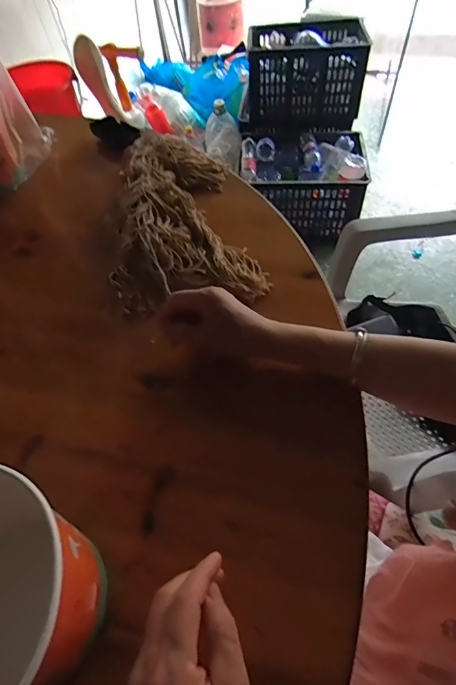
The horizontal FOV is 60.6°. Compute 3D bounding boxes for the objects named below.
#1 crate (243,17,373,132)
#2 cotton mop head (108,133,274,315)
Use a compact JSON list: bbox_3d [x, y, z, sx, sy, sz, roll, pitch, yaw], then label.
[{"bbox_3d":[0.296,-1.057,1.564,0.443,0.286,0.273,2,56,7],"label":"crate"},{"bbox_3d":[-0.061,-0.191,0.562,0.187,0.057,0.322,-8,56,0],"label":"cotton mop head"}]

